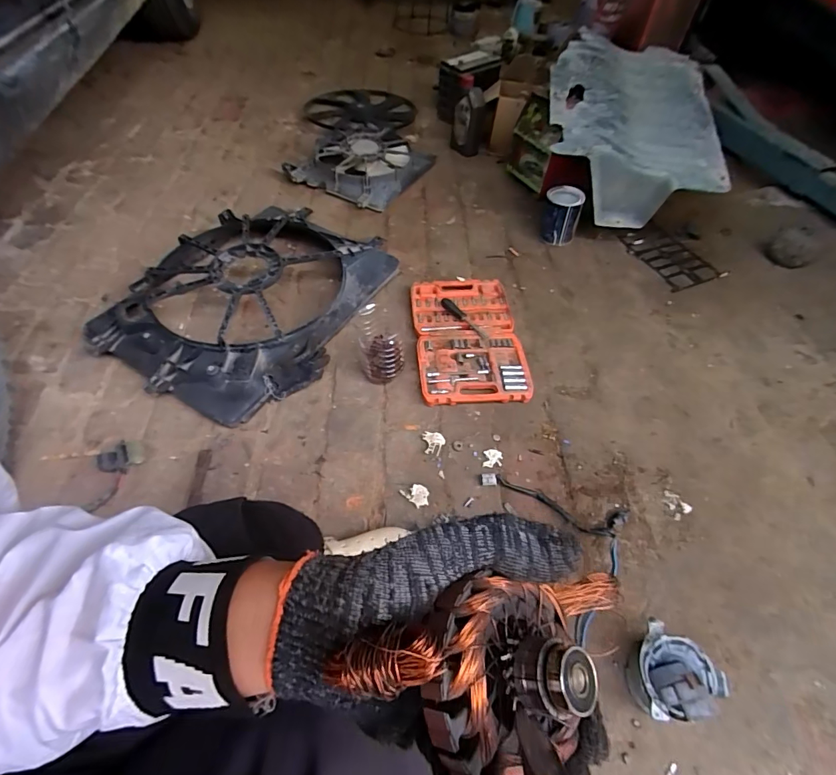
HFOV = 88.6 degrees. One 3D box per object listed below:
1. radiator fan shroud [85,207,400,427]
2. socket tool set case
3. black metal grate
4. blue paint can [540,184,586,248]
[{"bbox_3d":[-0.406,-0.254,1.078,0.538,0.101,0.676,23,56,14],"label":"radiator fan shroud"},{"bbox_3d":[0.119,-0.125,1.048,0.244,0.030,0.389,-3,54,-5],"label":"socket tool set case"},{"bbox_3d":[0.757,-0.393,1.282,0.187,0.012,0.262,-18,56,-15],"label":"black metal grate"},{"bbox_3d":[0.423,-0.509,1.276,0.110,0.135,0.111,19,55,11],"label":"blue paint can"}]

